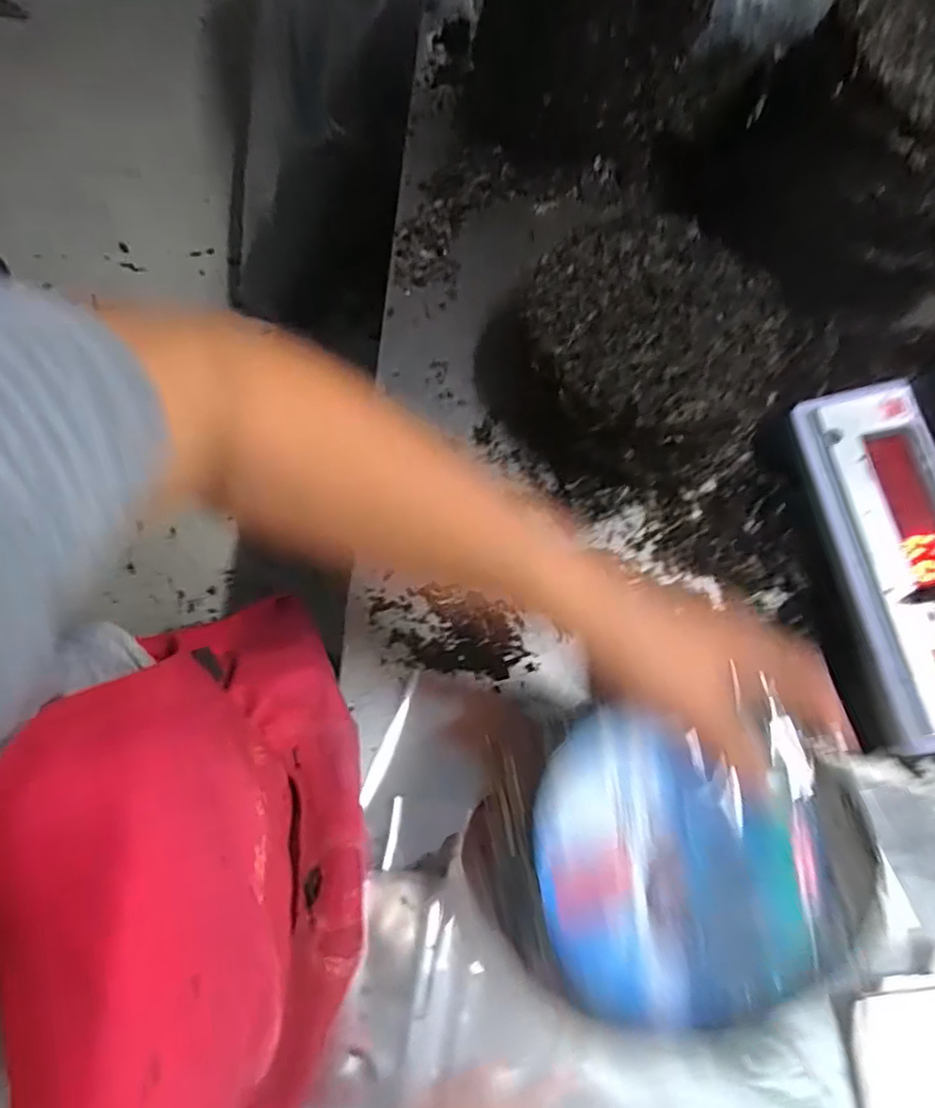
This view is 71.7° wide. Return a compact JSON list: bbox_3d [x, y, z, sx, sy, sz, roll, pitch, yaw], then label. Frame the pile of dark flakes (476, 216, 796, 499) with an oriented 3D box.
[{"bbox_3d":[0.141,-0.157,0.543,0.217,0.095,0.204,1,68,-3],"label":"pile of dark flakes"}]

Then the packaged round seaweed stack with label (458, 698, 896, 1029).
[{"bbox_3d":[0.106,0.167,0.341,0.202,0.016,0.152,6,86,2],"label":"packaged round seaweed stack with label"}]

